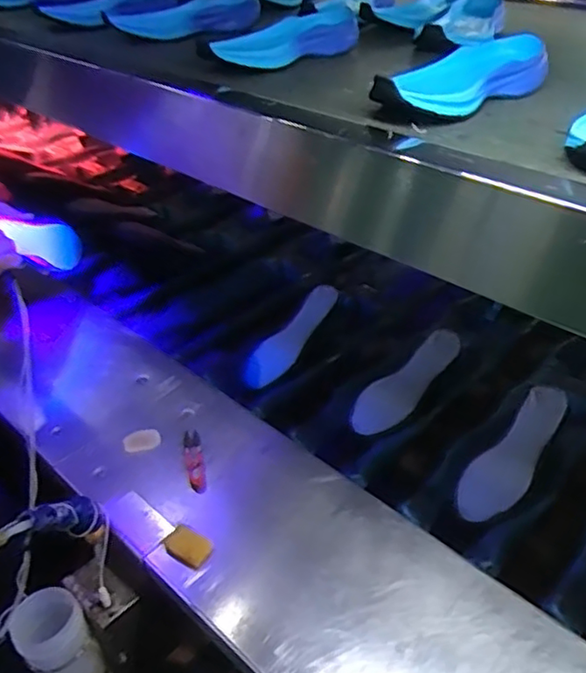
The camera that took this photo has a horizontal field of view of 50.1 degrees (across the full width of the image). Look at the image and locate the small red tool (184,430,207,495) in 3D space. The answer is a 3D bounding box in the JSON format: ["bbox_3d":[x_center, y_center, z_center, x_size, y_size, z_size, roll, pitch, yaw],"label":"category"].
[{"bbox_3d":[-0.127,0.160,0.805,0.024,0.012,0.101,-6,35,-12],"label":"small red tool"}]

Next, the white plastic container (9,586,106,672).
[{"bbox_3d":[-0.273,0.364,0.724,0.078,0.142,0.068,27,41,36],"label":"white plastic container"}]

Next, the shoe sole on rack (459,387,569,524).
[{"bbox_3d":[0.284,0.149,0.800,0.065,0.020,0.205,30,72,35],"label":"shoe sole on rack"}]

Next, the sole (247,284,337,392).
[{"bbox_3d":[0.003,0.001,1.022,0.060,0.031,0.207,31,75,36],"label":"sole"}]

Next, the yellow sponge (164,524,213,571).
[{"bbox_3d":[-0.117,0.234,0.699,0.051,0.017,0.032,17,36,26],"label":"yellow sponge"}]

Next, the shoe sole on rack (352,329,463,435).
[{"bbox_3d":[0.170,0.067,0.929,0.207,0.007,0.066,-42,66,-11],"label":"shoe sole on rack"}]

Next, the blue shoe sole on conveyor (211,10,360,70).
[{"bbox_3d":[-0.008,-0.353,0.757,0.222,0.056,0.051,-27,41,-36],"label":"blue shoe sole on conveyor"}]

